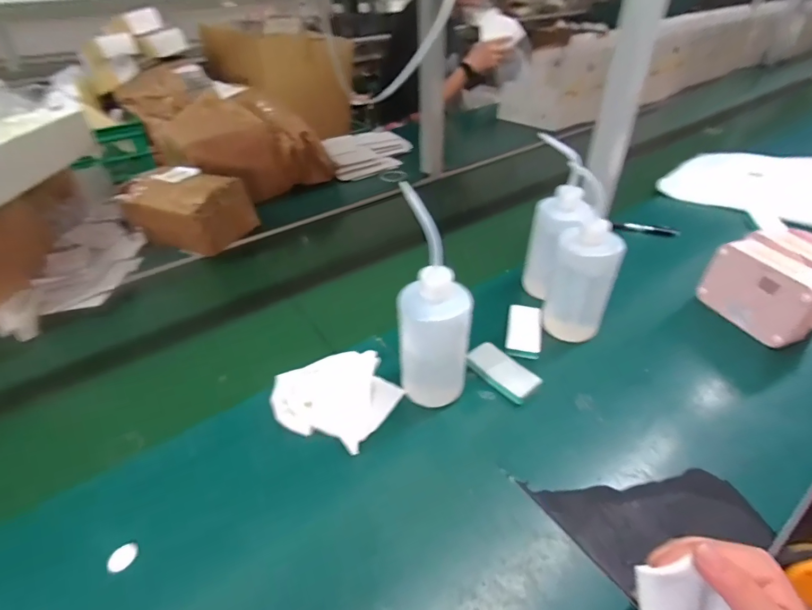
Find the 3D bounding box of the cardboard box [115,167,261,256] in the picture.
[{"bbox_3d":[-0.434,-0.197,0.824,0.205,0.105,0.139,14,42,20],"label":"cardboard box"}]

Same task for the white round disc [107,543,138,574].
[{"bbox_3d":[-0.261,0.233,0.382,0.019,0.004,0.025,39,41,7],"label":"white round disc"}]

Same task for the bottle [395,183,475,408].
[{"bbox_3d":[0.033,0.011,0.448,0.078,0.229,0.065,7,40,12],"label":"bottle"}]

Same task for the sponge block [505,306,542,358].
[{"bbox_3d":[0.165,0.035,0.578,0.047,0.011,0.098,8,40,13],"label":"sponge block"}]

